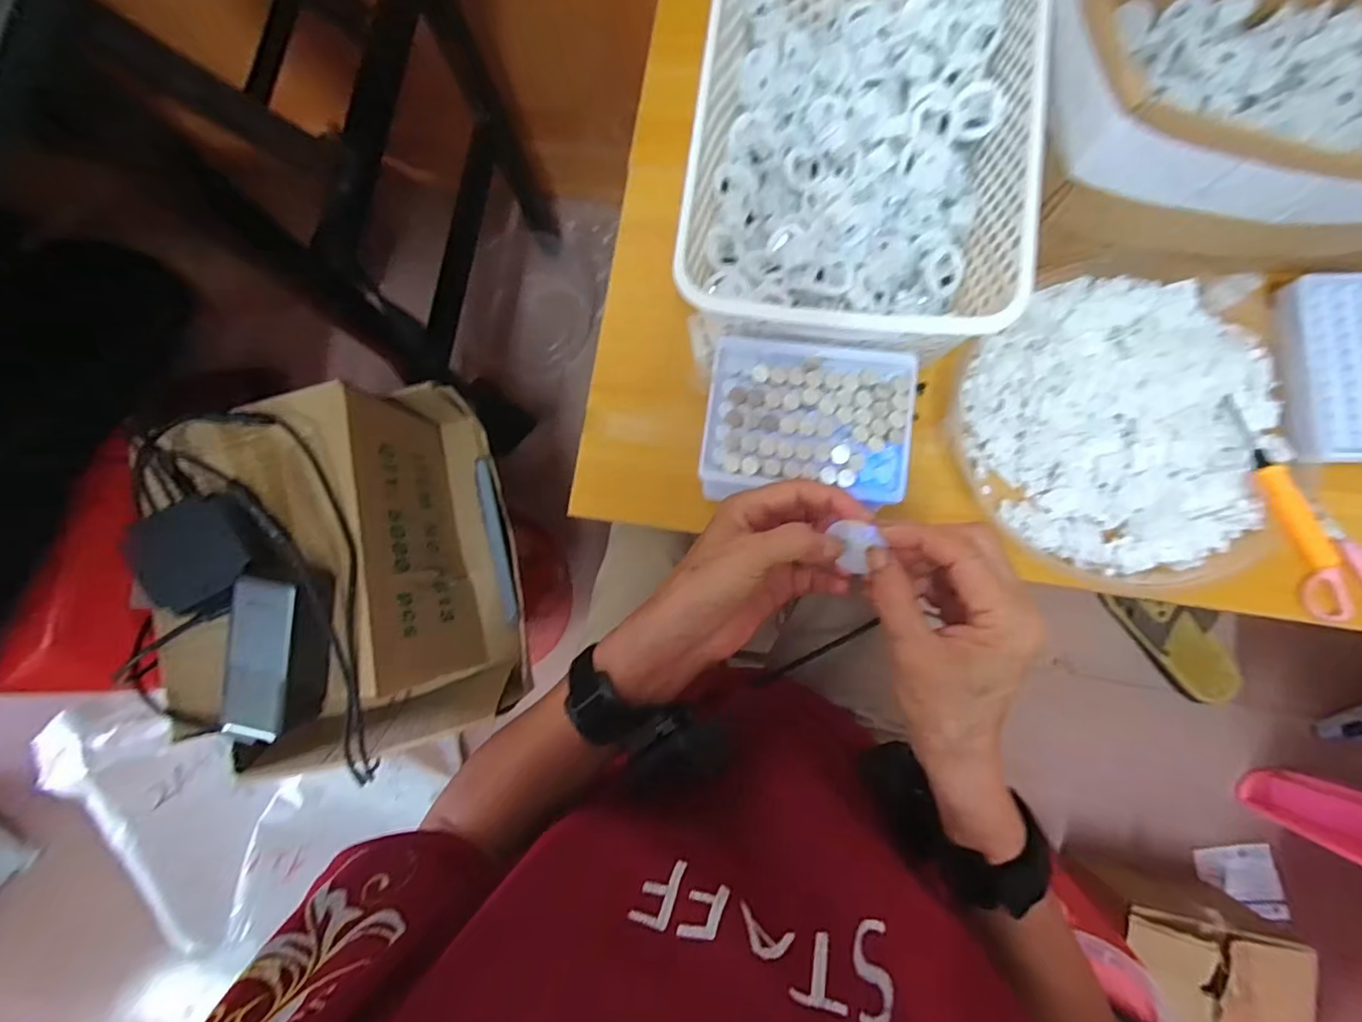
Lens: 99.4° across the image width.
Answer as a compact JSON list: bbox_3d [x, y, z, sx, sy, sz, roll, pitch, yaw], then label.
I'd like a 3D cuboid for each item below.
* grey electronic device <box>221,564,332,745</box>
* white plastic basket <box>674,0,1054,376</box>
[{"bbox_3d":[-0.318,0.112,0.453,0.058,0.040,0.135,6,84,6],"label":"grey electronic device"},{"bbox_3d":[0.120,-0.259,0.400,0.205,0.091,0.299,7,84,6],"label":"white plastic basket"}]

